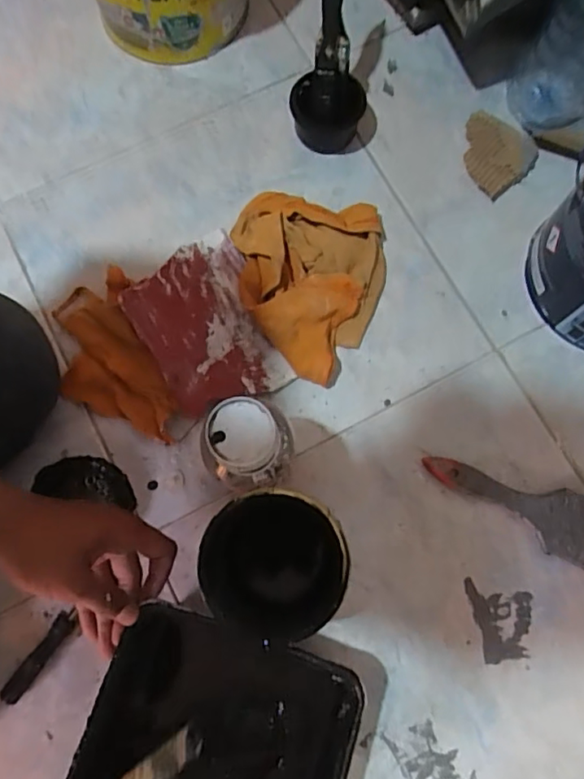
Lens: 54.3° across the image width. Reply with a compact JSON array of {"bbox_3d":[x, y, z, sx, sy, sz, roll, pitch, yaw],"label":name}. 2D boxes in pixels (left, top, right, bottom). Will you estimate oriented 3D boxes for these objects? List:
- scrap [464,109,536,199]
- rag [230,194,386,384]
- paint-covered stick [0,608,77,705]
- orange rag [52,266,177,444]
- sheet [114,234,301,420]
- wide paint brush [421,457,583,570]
[{"bbox_3d":[0.224,-0.267,0.635,0.083,0.006,0.088,-40,79,-8],"label":"scrap"},{"bbox_3d":[0.009,-0.114,0.580,0.164,0.057,0.196,13,77,4],"label":"rag"},{"bbox_3d":[-0.227,0.240,0.512,0.019,0.014,0.084,35,80,9],"label":"paint-covered stick"},{"bbox_3d":[-0.183,-0.025,0.569,0.101,0.032,0.180,-22,77,-4],"label":"orange rag"},{"bbox_3d":[-0.088,-0.063,0.572,0.123,0.044,0.170,-25,77,-5],"label":"sheet"},{"bbox_3d":[0.231,0.110,0.538,0.209,0.018,0.063,28,79,8],"label":"wide paint brush"}]

